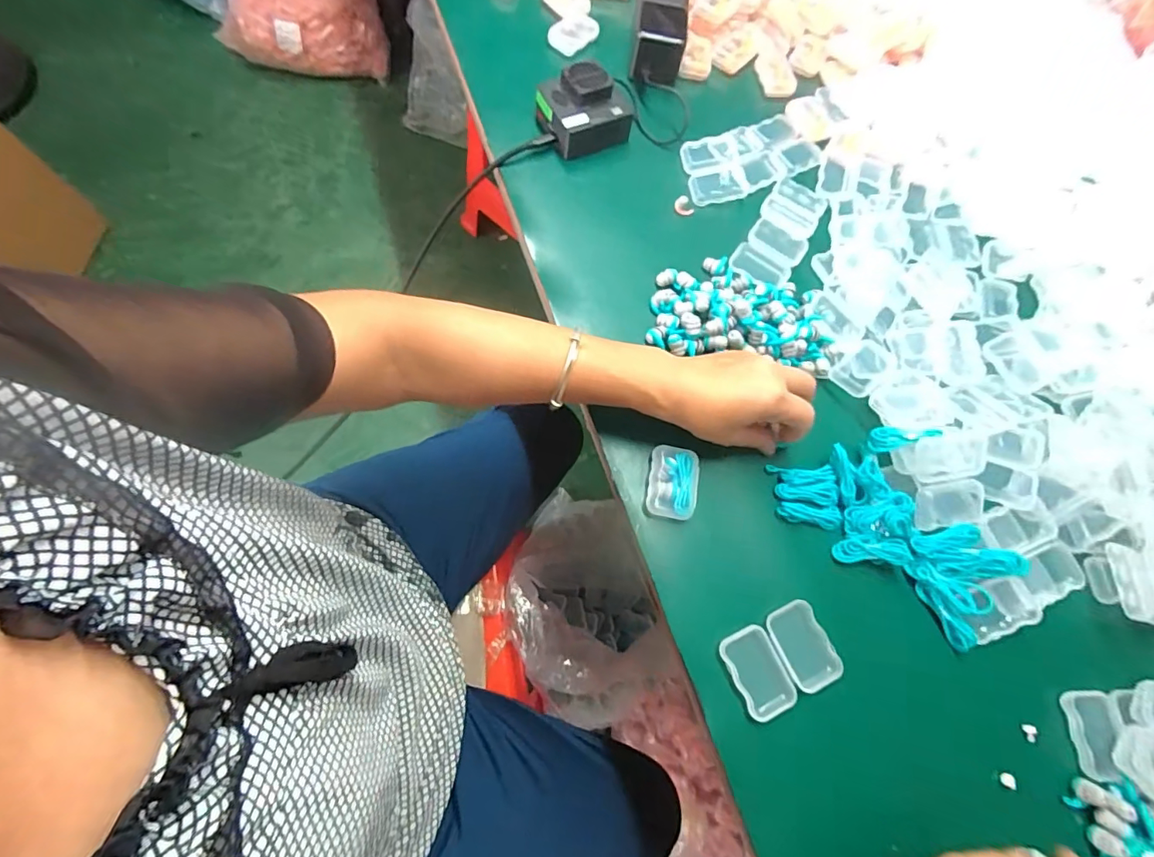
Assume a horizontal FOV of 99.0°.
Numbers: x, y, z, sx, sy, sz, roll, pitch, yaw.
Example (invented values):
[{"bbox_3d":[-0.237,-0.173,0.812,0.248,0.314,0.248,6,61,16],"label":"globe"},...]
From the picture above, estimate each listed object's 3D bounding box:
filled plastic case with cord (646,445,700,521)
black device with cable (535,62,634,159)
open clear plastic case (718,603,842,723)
[{"bbox_3d":[0.074,0.043,0.386,0.037,0.023,0.054,11,69,-2],"label":"filled plastic case with cord"},{"bbox_3d":[0.008,-0.318,0.490,0.082,0.046,0.068,-23,75,-12],"label":"black device with cable"},{"bbox_3d":[0.143,0.164,0.352,0.075,0.018,0.056,-22,74,-13],"label":"open clear plastic case"}]

